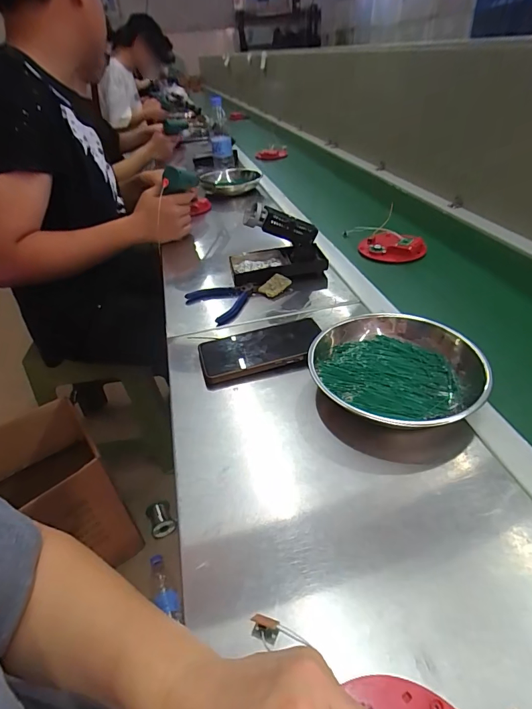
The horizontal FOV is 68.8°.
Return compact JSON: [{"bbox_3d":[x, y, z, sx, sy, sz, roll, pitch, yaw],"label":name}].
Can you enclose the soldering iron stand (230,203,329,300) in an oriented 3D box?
[{"bbox_3d":[0.021,-0.181,0.653,0.166,0.108,0.127,-4,38,2],"label":"soldering iron stand"}]

